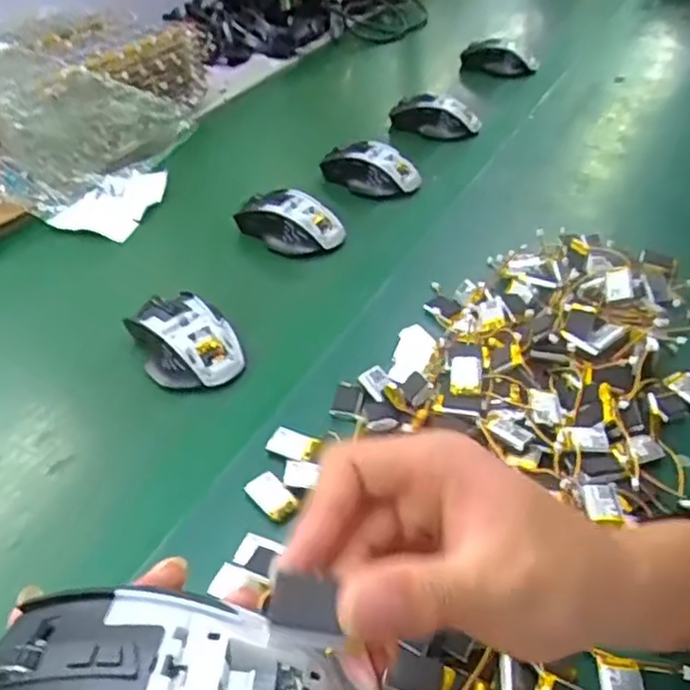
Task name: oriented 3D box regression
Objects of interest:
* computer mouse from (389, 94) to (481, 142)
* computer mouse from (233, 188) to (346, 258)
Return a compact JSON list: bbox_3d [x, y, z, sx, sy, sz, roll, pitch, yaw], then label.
[{"bbox_3d":[0.114,-0.290,0.864,0.109,0.042,0.069,2,40,4],"label":"computer mouse"},{"bbox_3d":[-0.057,-0.121,0.682,0.112,0.041,0.058,17,45,21],"label":"computer mouse"}]

